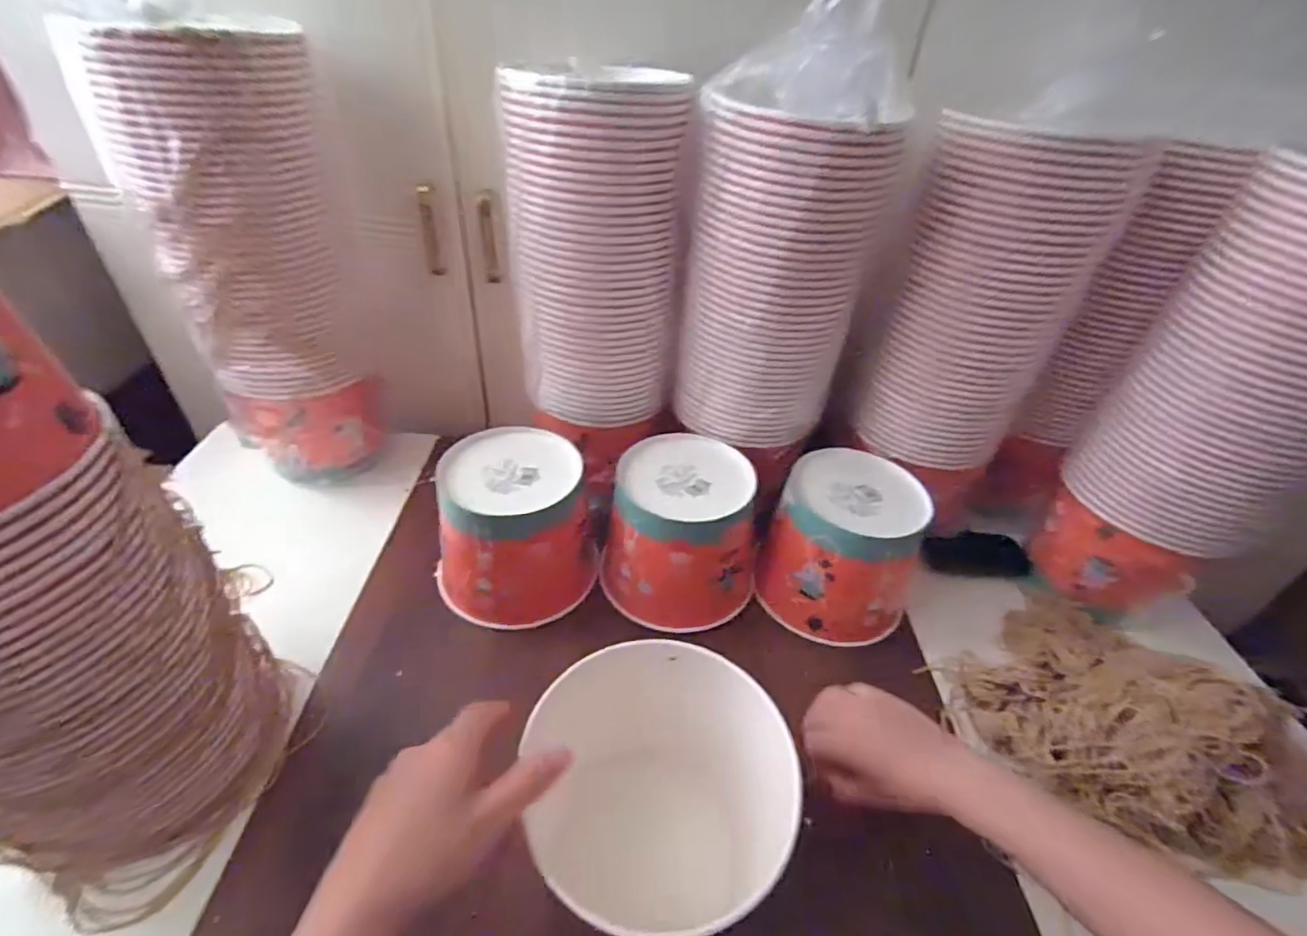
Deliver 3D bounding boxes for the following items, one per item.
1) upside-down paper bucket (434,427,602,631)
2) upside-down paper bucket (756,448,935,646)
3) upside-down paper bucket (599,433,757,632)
[{"bbox_3d":[-0.137,0.060,0.572,0.155,0.135,0.143,-7,40,-15],"label":"upside-down paper bucket"},{"bbox_3d":[0.192,0.079,0.576,0.144,0.127,0.143,4,39,-3],"label":"upside-down paper bucket"},{"bbox_3d":[0.030,0.064,0.574,0.151,0.133,0.136,9,39,4],"label":"upside-down paper bucket"}]

